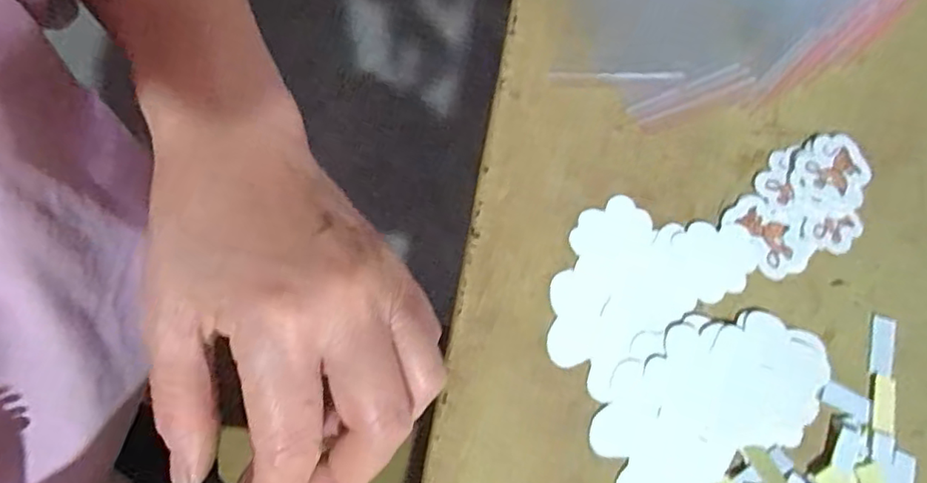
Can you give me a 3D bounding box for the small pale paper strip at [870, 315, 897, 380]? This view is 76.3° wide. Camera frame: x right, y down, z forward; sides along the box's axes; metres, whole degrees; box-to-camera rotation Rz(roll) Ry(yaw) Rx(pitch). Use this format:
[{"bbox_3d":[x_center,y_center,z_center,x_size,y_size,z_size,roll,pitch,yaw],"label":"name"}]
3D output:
[{"bbox_3d":[0.199,0.049,0.279,0.010,0.004,0.028,18,73,4],"label":"small pale paper strip"}]

